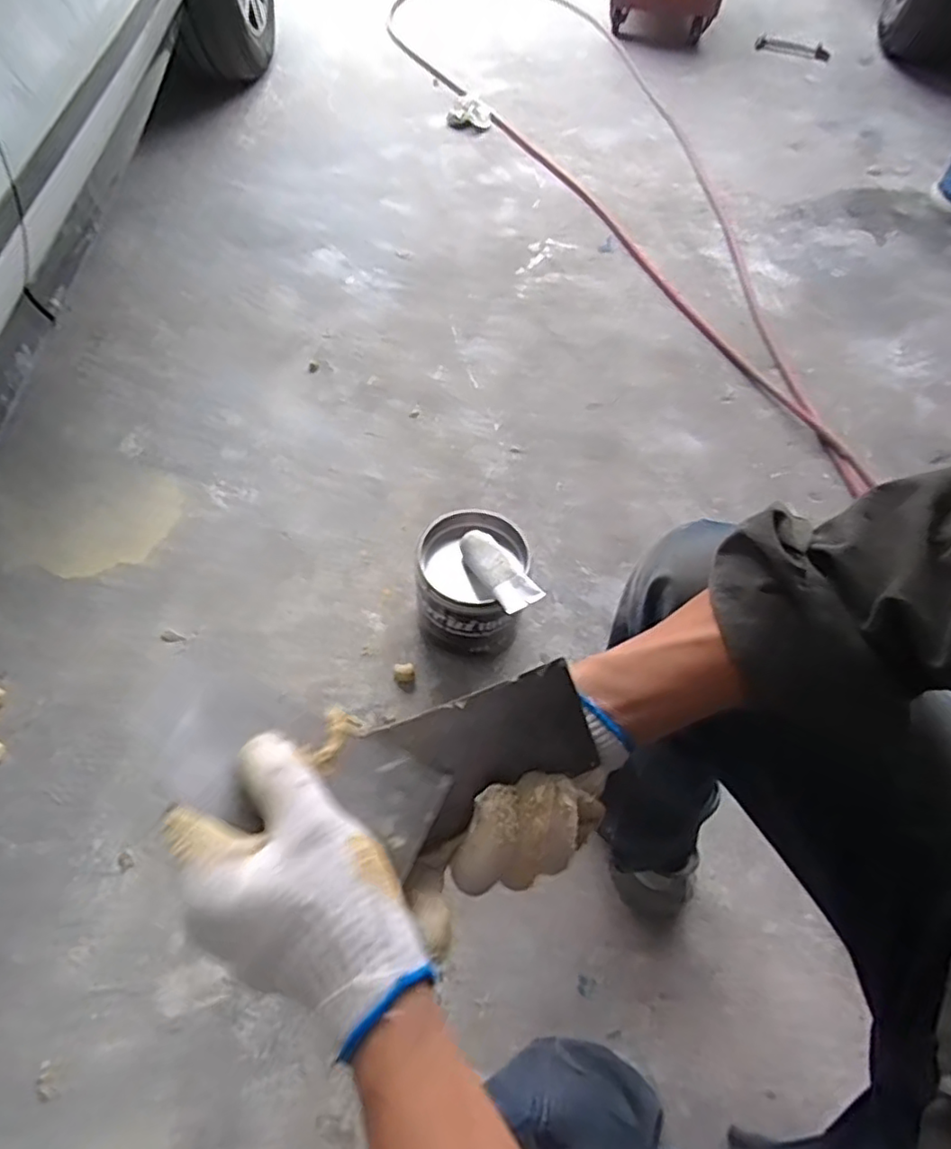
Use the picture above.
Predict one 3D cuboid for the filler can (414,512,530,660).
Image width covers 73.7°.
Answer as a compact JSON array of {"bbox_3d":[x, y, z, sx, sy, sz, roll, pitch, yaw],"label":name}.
[{"bbox_3d":[-0.007,0.017,0.876,0.138,0.171,0.151,1,61,-2],"label":"filler can"}]

